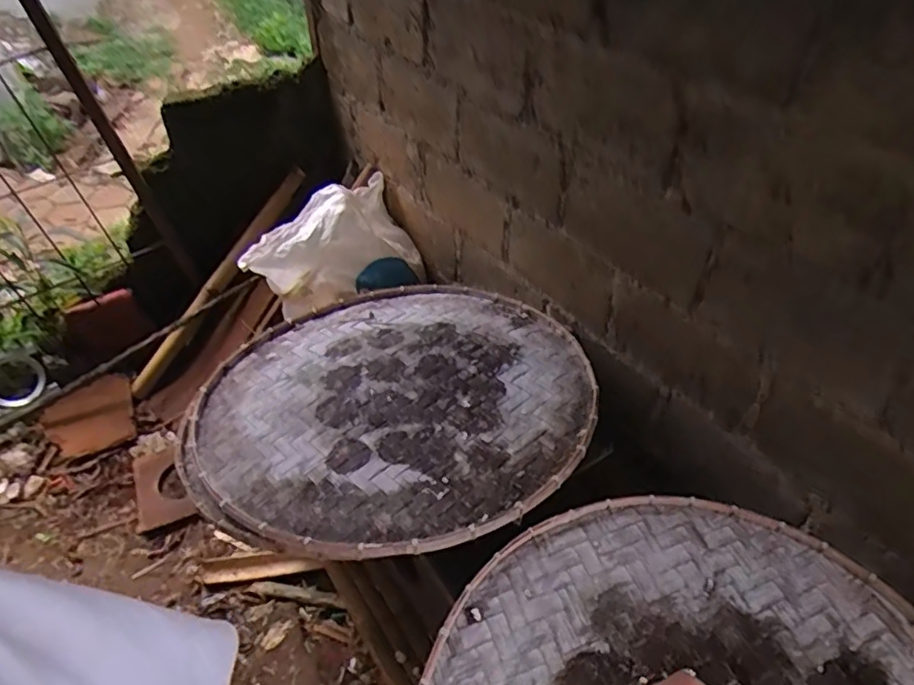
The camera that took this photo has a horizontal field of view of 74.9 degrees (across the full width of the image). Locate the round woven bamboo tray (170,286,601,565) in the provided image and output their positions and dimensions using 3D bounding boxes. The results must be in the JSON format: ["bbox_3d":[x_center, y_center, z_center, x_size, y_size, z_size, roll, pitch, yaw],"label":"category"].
[{"bbox_3d":[-0.122,0.082,1.122,0.724,0.046,0.705,-2,35,1],"label":"round woven bamboo tray"}]

